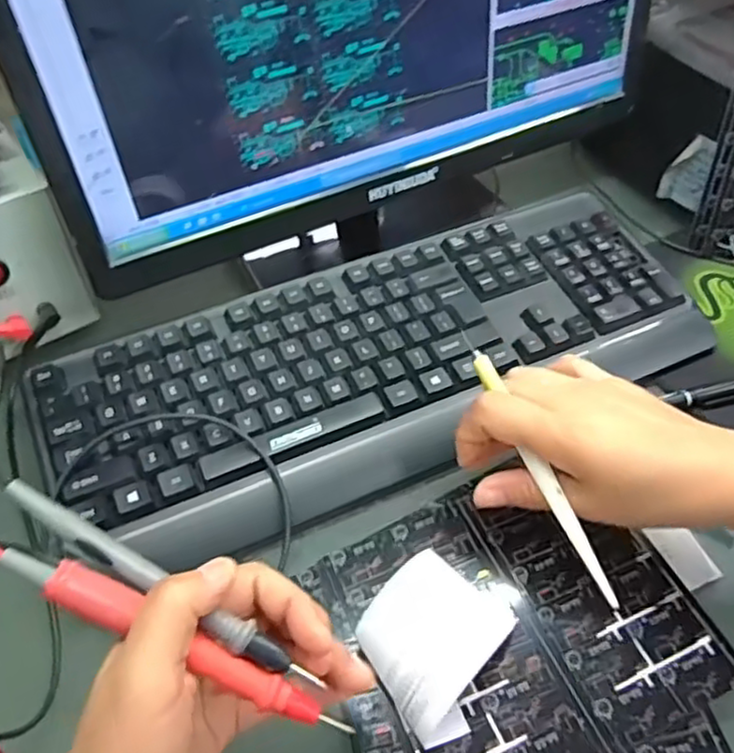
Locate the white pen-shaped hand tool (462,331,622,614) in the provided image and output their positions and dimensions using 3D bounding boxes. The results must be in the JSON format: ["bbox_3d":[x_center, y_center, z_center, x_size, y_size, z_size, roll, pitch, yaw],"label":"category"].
[{"bbox_3d":[0.084,0.042,0.340,0.010,0.006,0.149,-19,69,-17],"label":"white pen-shaped hand tool"}]

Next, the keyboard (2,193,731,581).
[{"bbox_3d":[0.014,-0.010,0.448,0.428,0.039,0.150,-21,53,-17],"label":"keyboard"}]

